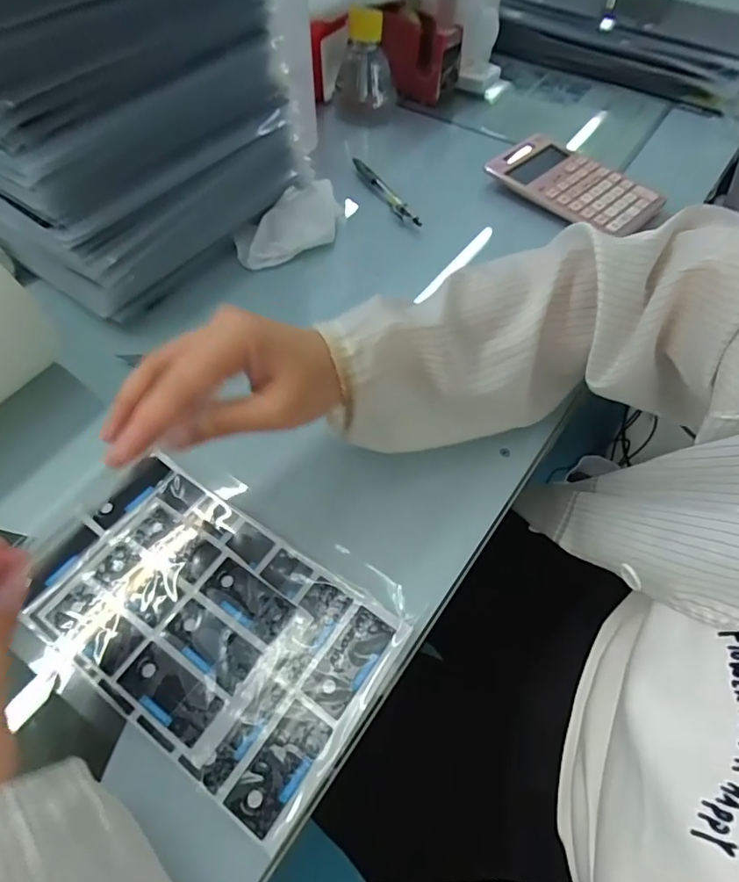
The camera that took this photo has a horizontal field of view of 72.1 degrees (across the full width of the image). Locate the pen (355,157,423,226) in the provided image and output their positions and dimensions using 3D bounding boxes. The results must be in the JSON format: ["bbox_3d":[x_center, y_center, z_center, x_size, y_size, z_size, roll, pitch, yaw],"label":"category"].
[{"bbox_3d":[0.017,-0.278,0.567,0.010,0.016,0.137,-24,61,-16],"label":"pen"}]

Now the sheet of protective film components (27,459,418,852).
[{"bbox_3d":[-0.109,0.102,0.319,0.237,0.005,0.132,30,62,17],"label":"sheet of protective film components"}]

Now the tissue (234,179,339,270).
[{"bbox_3d":[-0.082,-0.221,0.516,0.120,0.024,0.065,-29,63,-19],"label":"tissue"}]

